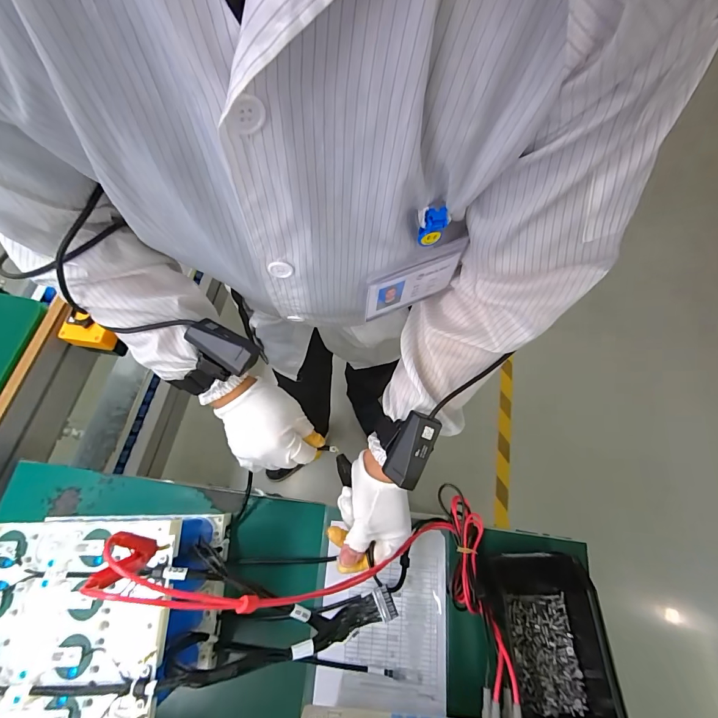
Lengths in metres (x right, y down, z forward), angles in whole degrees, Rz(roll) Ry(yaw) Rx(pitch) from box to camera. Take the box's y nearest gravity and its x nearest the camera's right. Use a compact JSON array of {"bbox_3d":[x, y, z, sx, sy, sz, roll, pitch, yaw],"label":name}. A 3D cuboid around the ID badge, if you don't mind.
[{"bbox_3d":[0.049,-0.070,0.327,0.092,0.072,0.006,-22,69,-7],"label":"ID badge"}]

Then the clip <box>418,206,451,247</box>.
[{"bbox_3d":[0.054,-0.096,0.261,0.021,0.030,0.010,-10,68,-3],"label":"clip"}]

